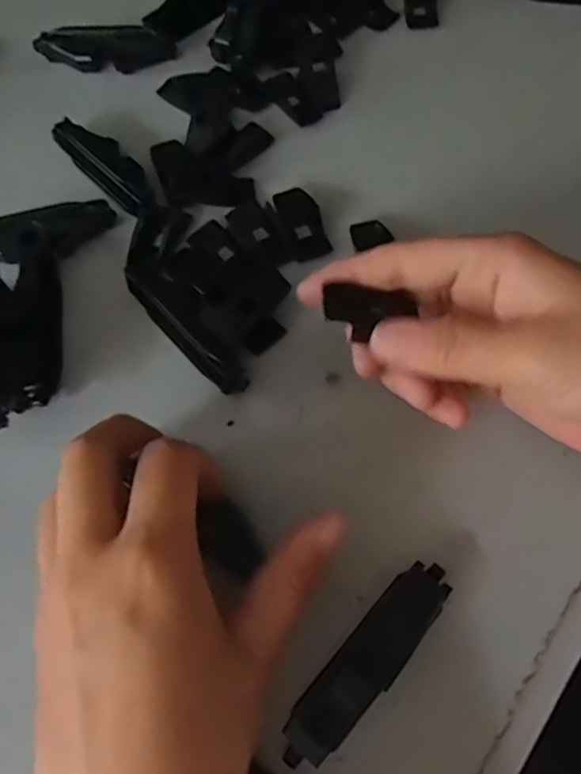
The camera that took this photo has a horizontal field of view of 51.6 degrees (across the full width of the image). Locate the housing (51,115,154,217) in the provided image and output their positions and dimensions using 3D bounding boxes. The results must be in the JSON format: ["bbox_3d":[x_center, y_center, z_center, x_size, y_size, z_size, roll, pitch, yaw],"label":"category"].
[{"bbox_3d":[-0.093,-0.115,0.307,0.021,0.012,0.074,-42,70,-15],"label":"housing"}]

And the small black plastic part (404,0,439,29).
[{"bbox_3d":[0.077,-0.230,0.356,0.019,0.007,0.040,-2,65,2],"label":"small black plastic part"}]

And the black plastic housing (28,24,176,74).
[{"bbox_3d":[-0.105,-0.193,0.342,0.077,0.016,0.018,4,66,5],"label":"black plastic housing"}]

